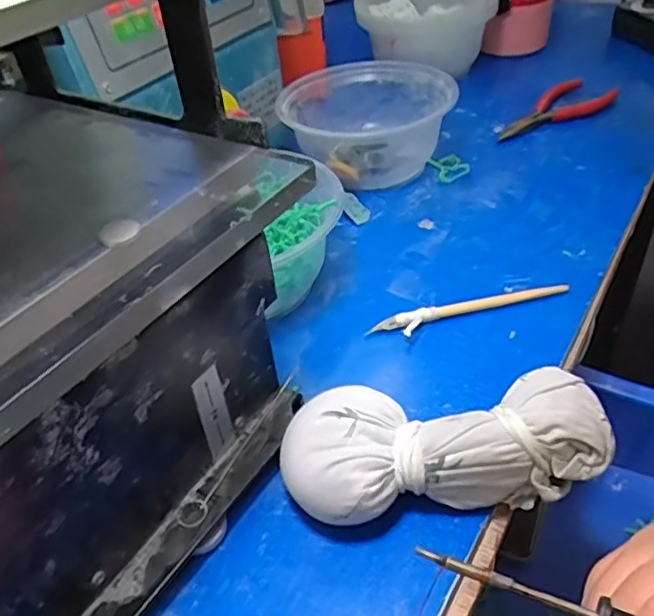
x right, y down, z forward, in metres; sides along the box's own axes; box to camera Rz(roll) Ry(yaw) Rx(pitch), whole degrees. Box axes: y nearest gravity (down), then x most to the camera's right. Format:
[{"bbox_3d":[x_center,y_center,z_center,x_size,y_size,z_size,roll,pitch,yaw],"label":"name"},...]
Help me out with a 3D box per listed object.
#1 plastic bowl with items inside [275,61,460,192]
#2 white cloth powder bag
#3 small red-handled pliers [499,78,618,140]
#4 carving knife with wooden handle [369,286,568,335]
[{"bbox_3d":[0.030,-0.144,0.493,0.133,0.059,0.117,-18,42,-13],"label":"plastic bowl with items inside"},{"bbox_3d":[0.050,0.058,0.272,0.137,0.042,0.061,-7,41,-1],"label":"white cloth powder bag"},{"bbox_3d":[0.199,-0.175,0.539,0.124,0.017,0.044,-23,44,-18],"label":"small red-handled pliers"},{"bbox_3d":[0.084,-0.001,0.360,0.118,0.008,0.016,-15,42,-10],"label":"carving knife with wooden handle"}]

